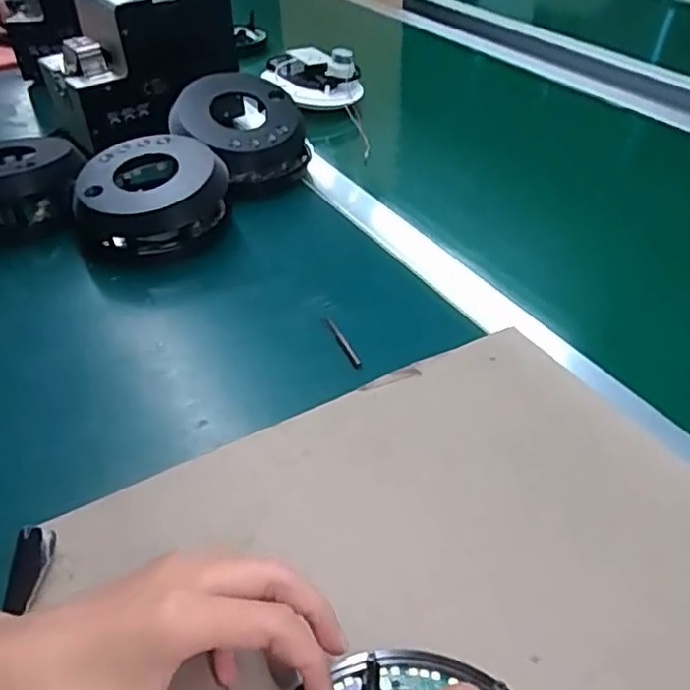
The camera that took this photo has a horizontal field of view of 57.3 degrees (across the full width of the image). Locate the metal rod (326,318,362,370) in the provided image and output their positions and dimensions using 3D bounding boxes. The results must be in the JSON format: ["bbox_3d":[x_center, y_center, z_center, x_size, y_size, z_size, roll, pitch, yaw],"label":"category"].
[{"bbox_3d":[0.000,-0.003,0.447,0.008,0.004,0.059,-15,42,-16],"label":"metal rod"}]

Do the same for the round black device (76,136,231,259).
[{"bbox_3d":[-0.168,-0.125,0.552,0.125,0.069,0.125,-14,42,-15],"label":"round black device"}]

